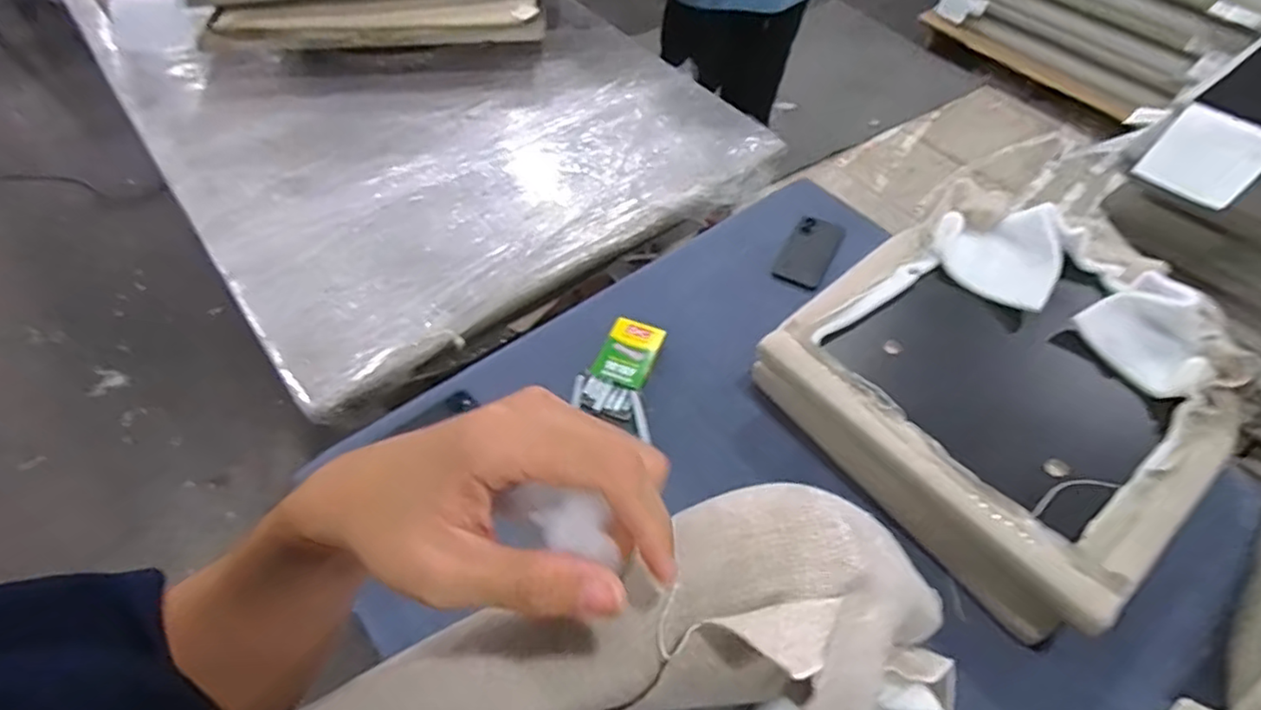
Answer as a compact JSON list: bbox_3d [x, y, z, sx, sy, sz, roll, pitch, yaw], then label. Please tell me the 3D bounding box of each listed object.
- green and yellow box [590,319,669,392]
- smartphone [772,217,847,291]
[{"bbox_3d":[-0.002,0.000,0.929,0.081,0.030,0.113,20,57,13],"label":"green and yellow box"},{"bbox_3d":[0.305,-0.175,1.069,0.080,0.015,0.157,25,58,16],"label":"smartphone"}]

